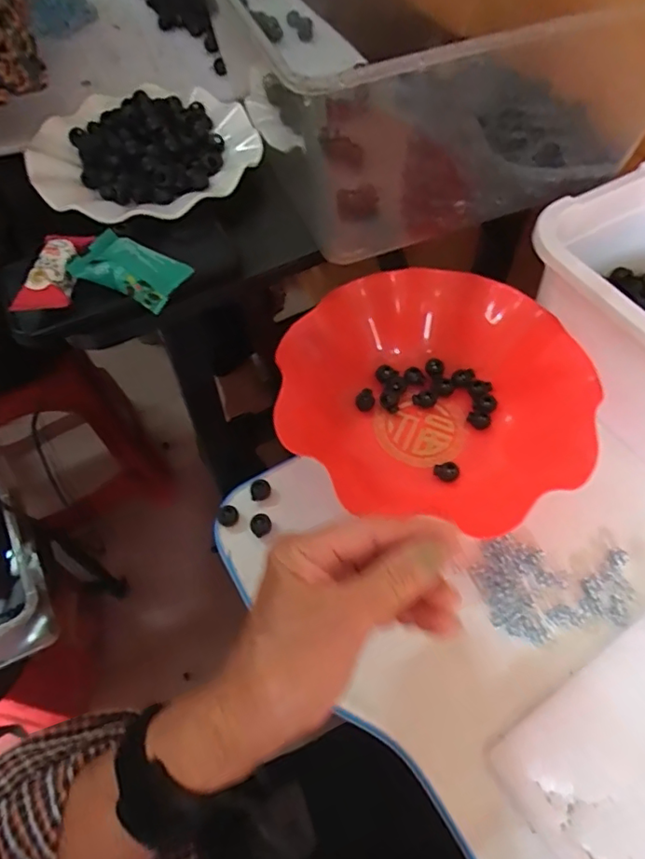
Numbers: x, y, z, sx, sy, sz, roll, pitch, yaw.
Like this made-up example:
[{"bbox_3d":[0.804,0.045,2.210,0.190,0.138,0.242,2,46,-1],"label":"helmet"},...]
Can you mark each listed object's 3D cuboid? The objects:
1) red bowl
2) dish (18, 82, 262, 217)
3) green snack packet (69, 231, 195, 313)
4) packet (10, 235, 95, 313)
[{"bbox_3d":[0.087,-0.035,0.446,0.221,0.064,0.188,9,59,7],"label":"red bowl"},{"bbox_3d":[-0.152,-0.240,0.480,0.180,0.035,0.182,-1,58,1],"label":"dish"},{"bbox_3d":[-0.134,-0.112,0.396,0.072,0.016,0.047,21,61,14],"label":"green snack packet"},{"bbox_3d":[-0.183,-0.111,0.391,0.031,0.022,0.077,11,59,8],"label":"packet"}]

